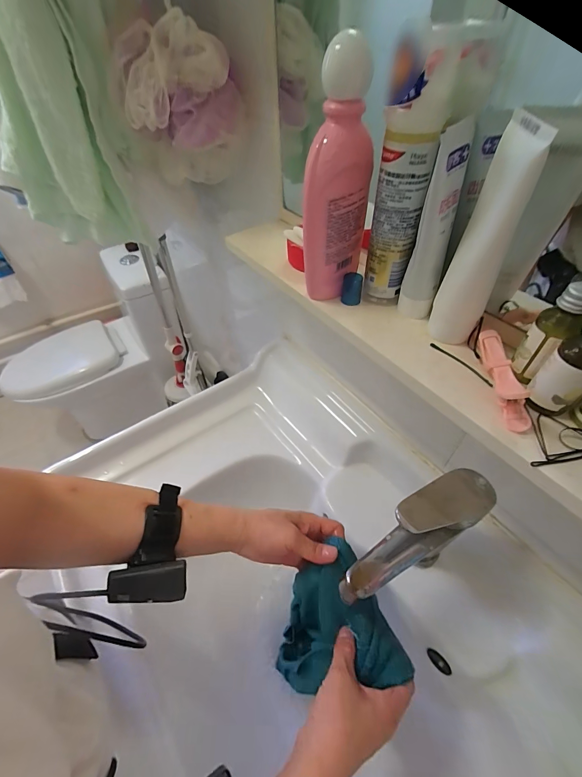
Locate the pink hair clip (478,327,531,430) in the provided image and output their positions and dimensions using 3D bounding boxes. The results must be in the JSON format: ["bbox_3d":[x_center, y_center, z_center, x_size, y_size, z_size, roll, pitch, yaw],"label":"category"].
[{"bbox_3d":[0.153,-0.008,0.244,0.018,0.022,0.080,-3,48,0],"label":"pink hair clip"}]

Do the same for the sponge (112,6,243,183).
[{"bbox_3d":[-0.129,-0.332,0.404,0.133,0.145,0.094,-22,51,-17],"label":"sponge"}]

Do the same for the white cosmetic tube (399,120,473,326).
[{"bbox_3d":[0.112,-0.118,0.263,0.028,0.139,0.034,17,51,16],"label":"white cosmetic tube"}]

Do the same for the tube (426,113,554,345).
[{"bbox_3d":[0.138,-0.101,0.243,0.035,0.147,0.037,21,52,19],"label":"tube"}]

